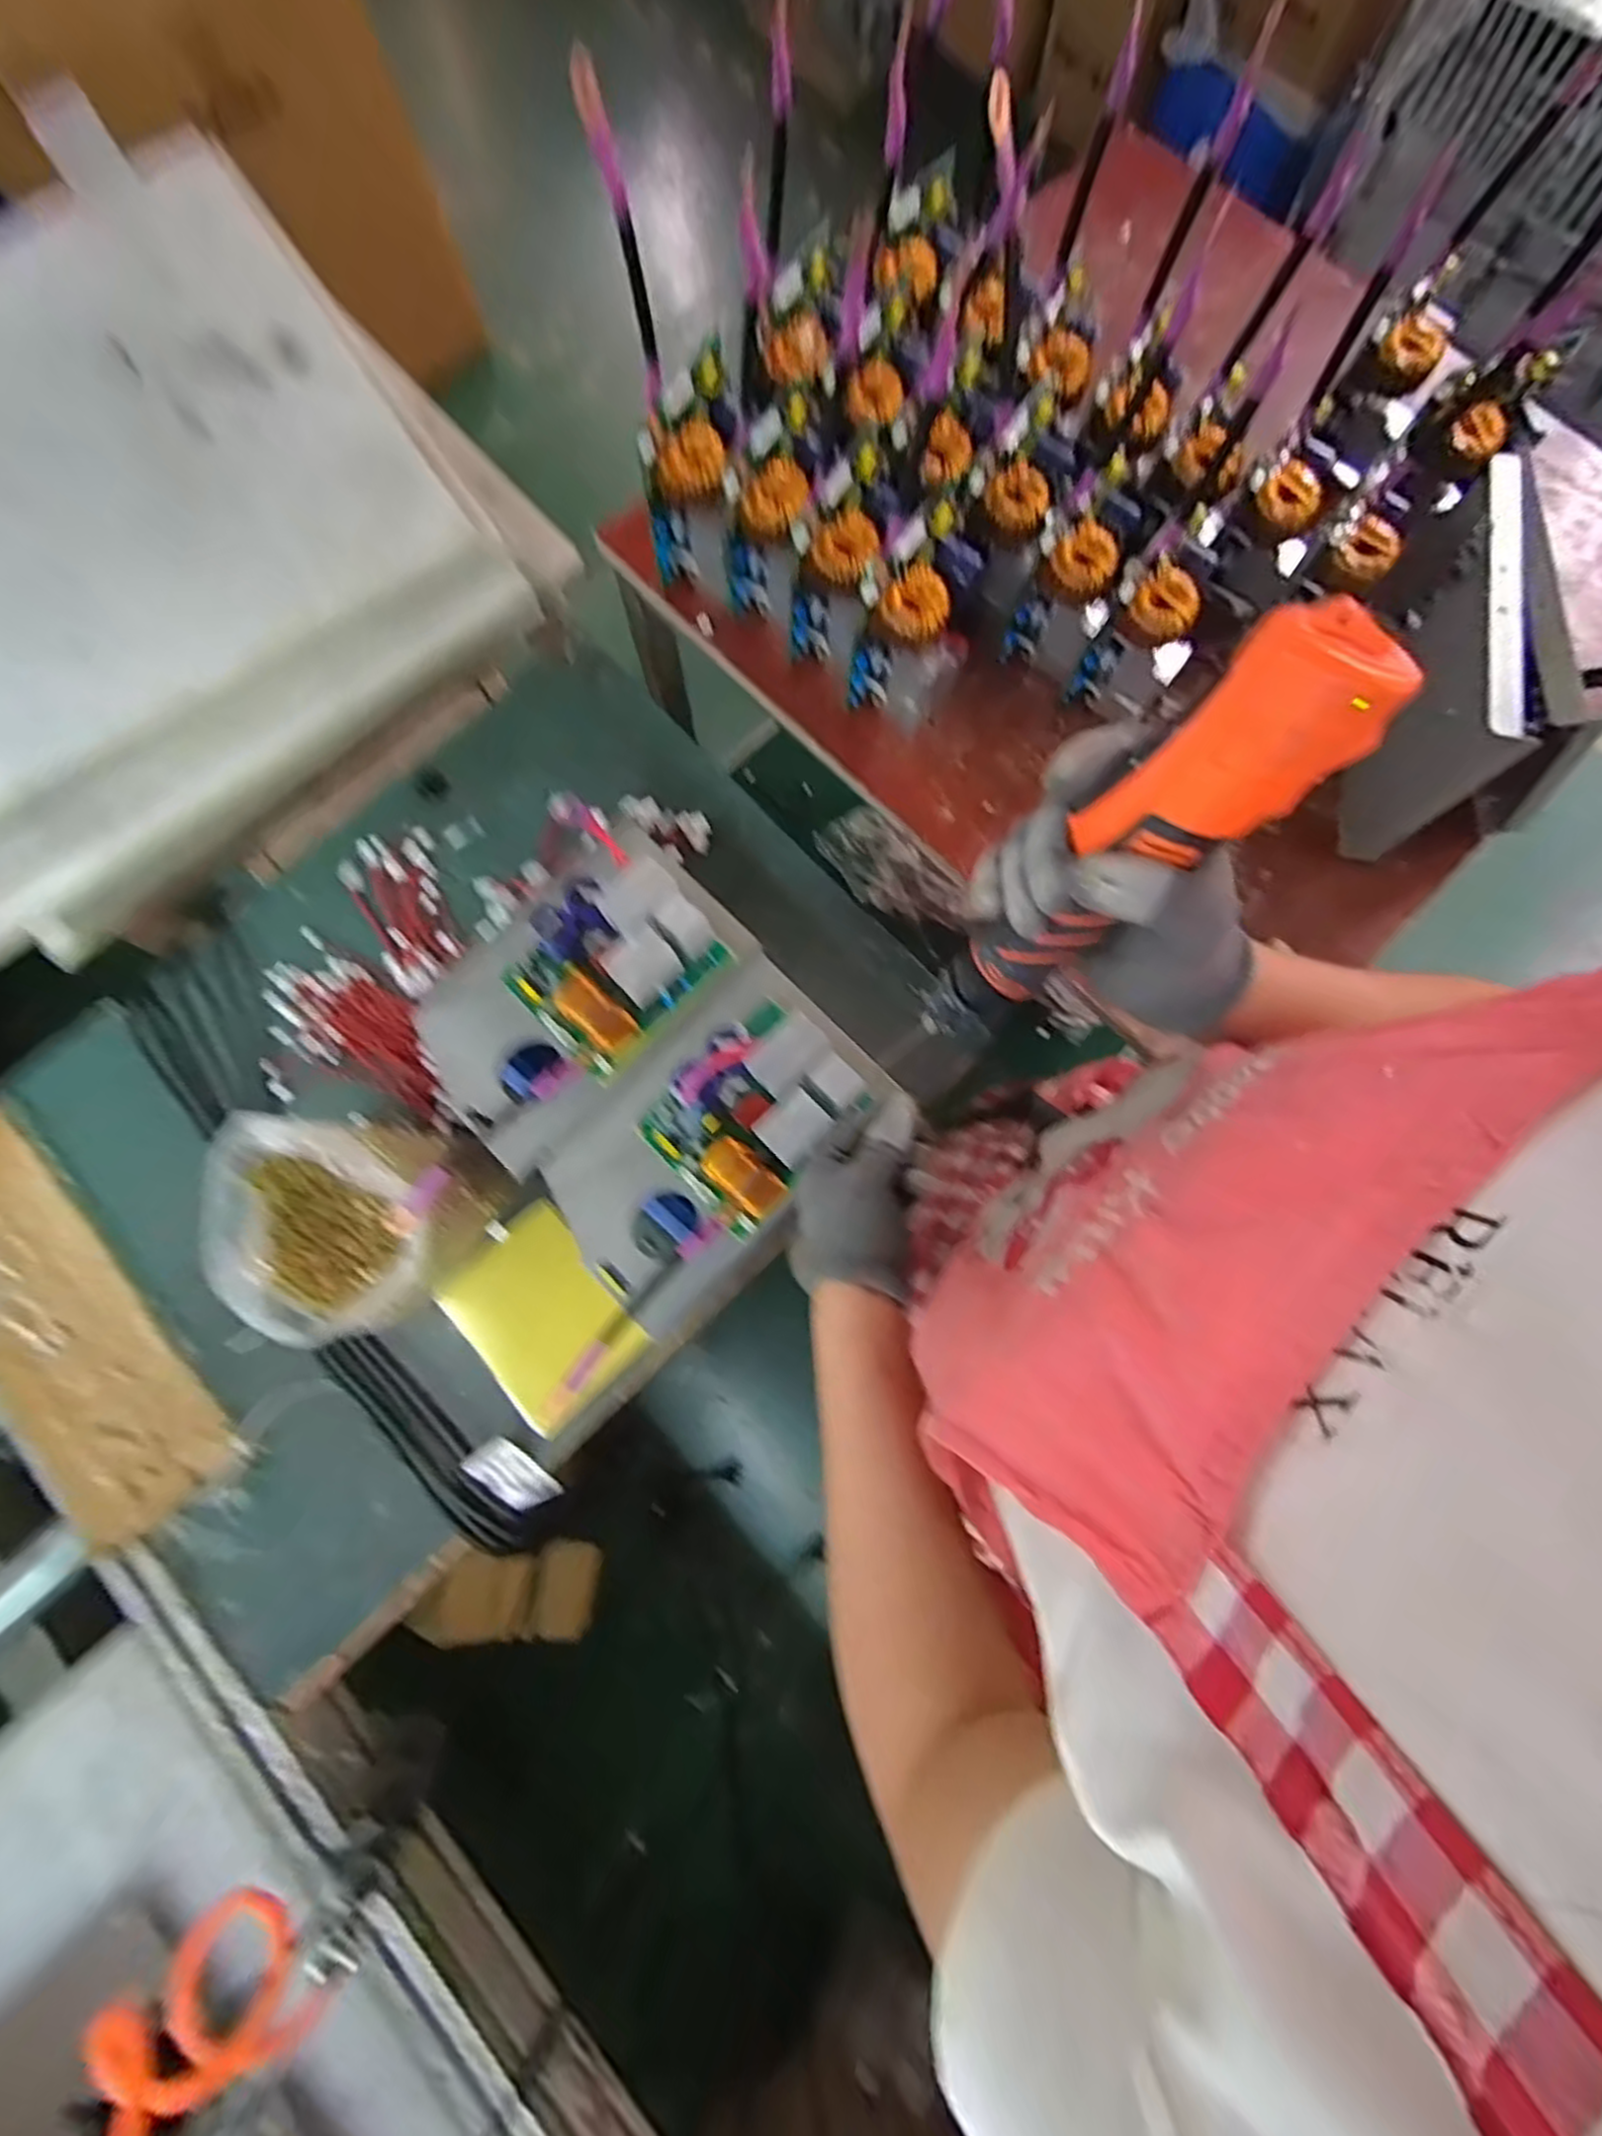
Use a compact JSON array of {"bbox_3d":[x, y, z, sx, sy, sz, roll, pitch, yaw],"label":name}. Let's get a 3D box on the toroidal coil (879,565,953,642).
[{"bbox_3d":[0.092,-0.362,0.581,0.049,0.024,0.054,38,88,-10],"label":"toroidal coil"}]

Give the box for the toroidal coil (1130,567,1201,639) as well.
[{"bbox_3d":[0.282,-0.361,0.575,0.055,0.023,0.043,1,113,-7],"label":"toroidal coil"}]

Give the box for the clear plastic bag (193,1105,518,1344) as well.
[{"bbox_3d":[-0.349,0.124,0.595,0.171,0.147,0.155,10,79,2],"label":"clear plastic bag"}]

